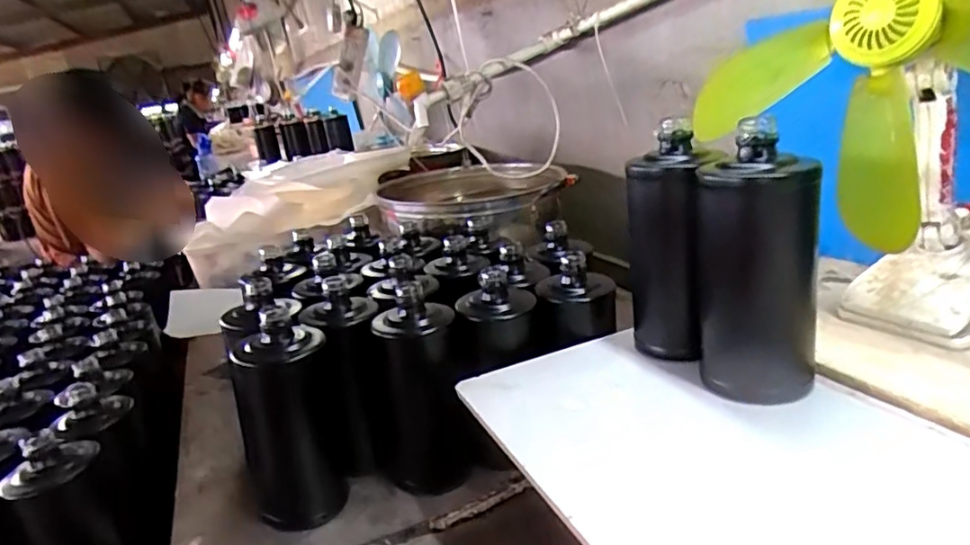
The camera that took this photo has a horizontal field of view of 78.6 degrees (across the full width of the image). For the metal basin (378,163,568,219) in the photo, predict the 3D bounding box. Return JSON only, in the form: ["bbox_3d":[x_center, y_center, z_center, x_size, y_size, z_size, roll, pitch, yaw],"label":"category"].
[{"bbox_3d":[-0.025,-0.141,1.006,0.309,0.036,0.303,-11,20,-2],"label":"metal basin"}]

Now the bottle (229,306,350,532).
[{"bbox_3d":[-0.181,0.130,0.542,0.097,0.184,0.083,-17,21,-19],"label":"bottle"}]

